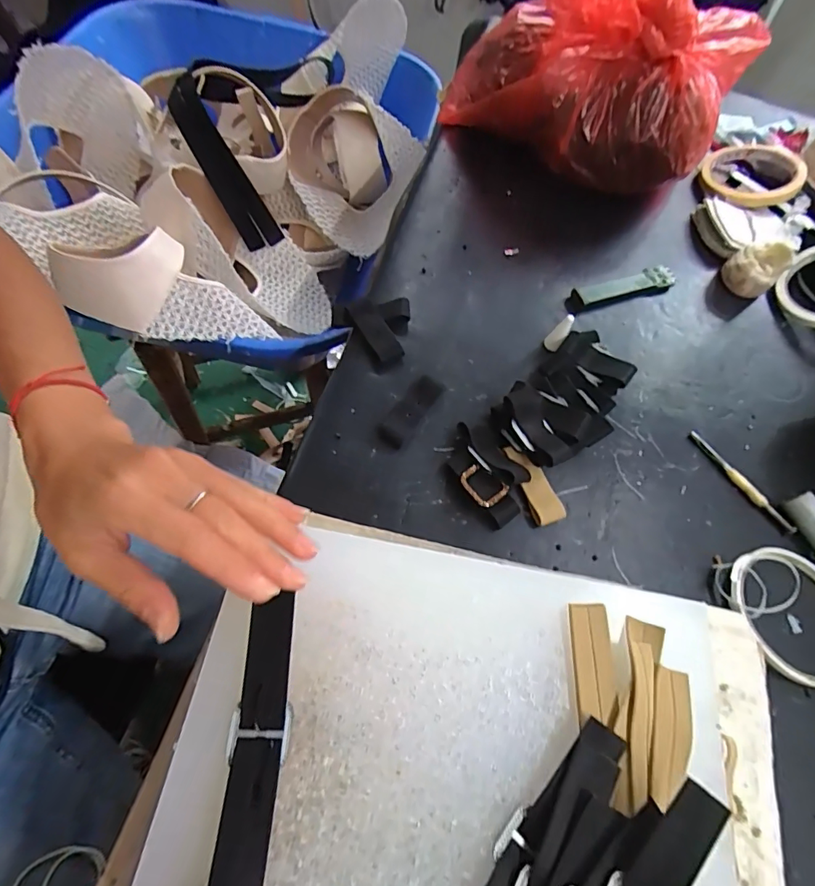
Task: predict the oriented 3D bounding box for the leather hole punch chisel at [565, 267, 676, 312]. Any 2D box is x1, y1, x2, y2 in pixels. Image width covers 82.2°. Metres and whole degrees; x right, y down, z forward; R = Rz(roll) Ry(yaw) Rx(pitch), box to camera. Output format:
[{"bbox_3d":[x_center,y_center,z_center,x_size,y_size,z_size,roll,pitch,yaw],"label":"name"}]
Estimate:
[{"bbox_3d":[0.192,-0.138,0.416,0.111,0.012,0.021,-18,68,-14],"label":"leather hole punch chisel"}]

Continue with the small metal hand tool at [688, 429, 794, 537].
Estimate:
[{"bbox_3d":[0.249,0.028,0.349,0.010,0.008,0.093,-32,72,-19],"label":"small metal hand tool"}]

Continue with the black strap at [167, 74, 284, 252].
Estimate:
[{"bbox_3d":[-0.214,-0.318,0.544,0.042,0.027,0.186,-36,108,-20],"label":"black strap"}]

